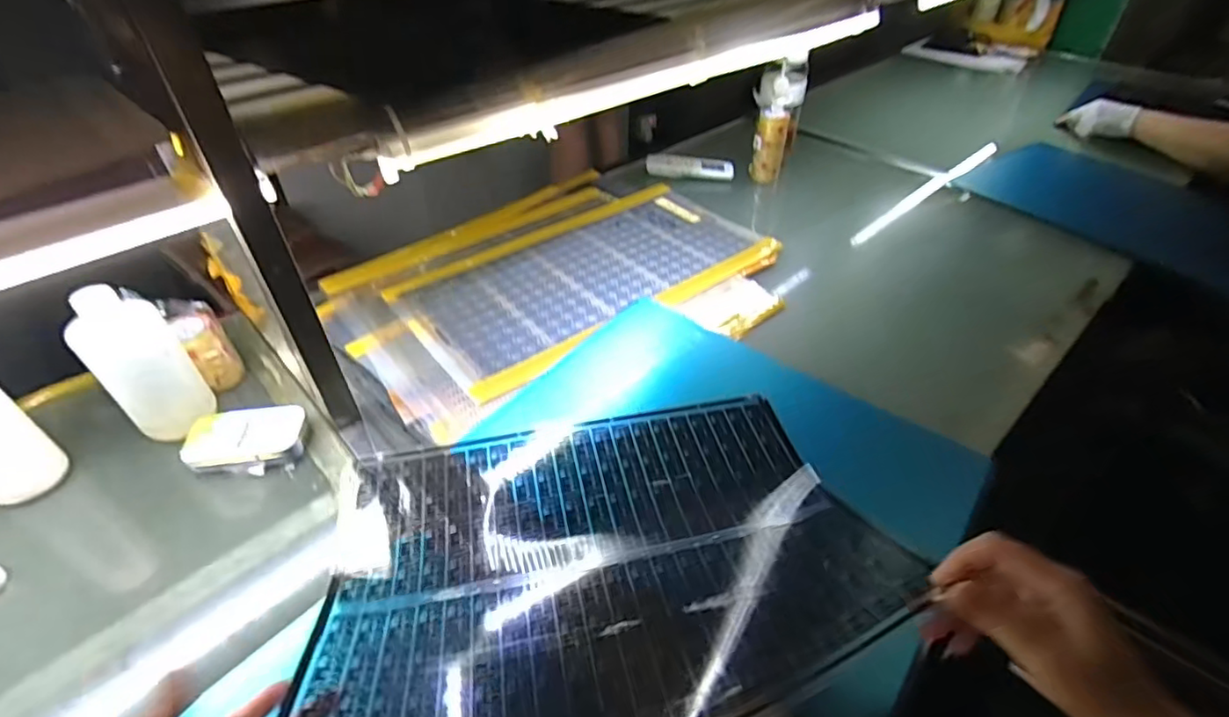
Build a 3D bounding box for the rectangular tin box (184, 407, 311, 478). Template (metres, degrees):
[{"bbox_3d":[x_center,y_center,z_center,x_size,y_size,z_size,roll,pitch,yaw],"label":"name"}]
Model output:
[{"bbox_3d":[-0.380,0.086,0.609,0.107,0.025,0.069,-6,42,-7],"label":"rectangular tin box"}]

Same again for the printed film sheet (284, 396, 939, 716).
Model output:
[{"bbox_3d":[-0.014,0.151,0.488,0.435,0.062,0.333,-10,31,-10],"label":"printed film sheet"}]

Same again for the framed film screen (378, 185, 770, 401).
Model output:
[{"bbox_3d":[-0.033,-0.134,0.853,0.518,0.019,0.276,-27,51,-28],"label":"framed film screen"}]

